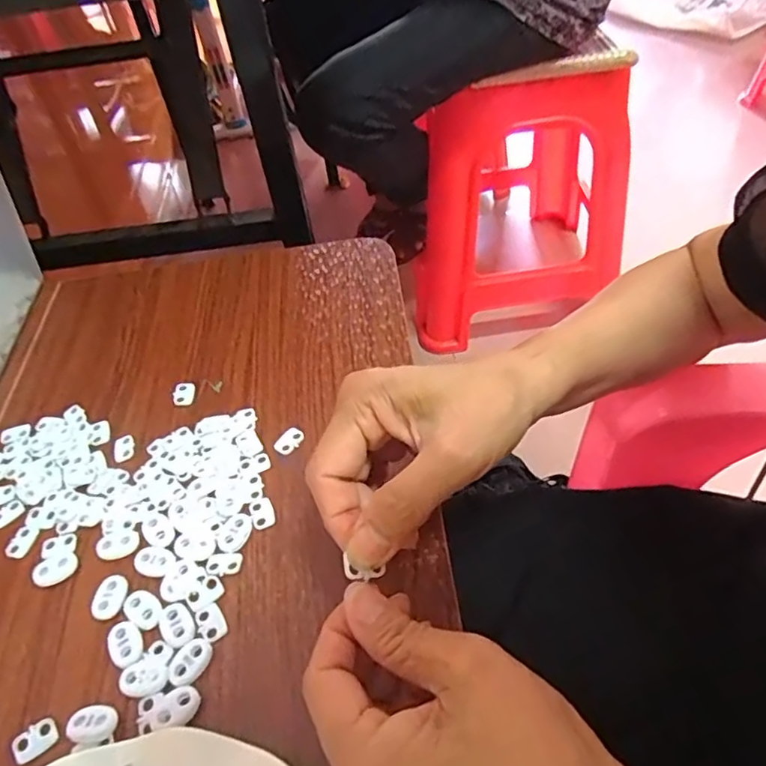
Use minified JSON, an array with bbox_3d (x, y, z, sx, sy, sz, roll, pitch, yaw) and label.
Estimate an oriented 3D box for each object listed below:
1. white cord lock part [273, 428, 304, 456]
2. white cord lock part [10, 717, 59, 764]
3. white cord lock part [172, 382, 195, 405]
[{"bbox_3d":[-0.059,0.035,0.367,0.014,0.004,0.019,33,59,29],"label":"white cord lock part"},{"bbox_3d":[-0.159,0.163,0.268,0.019,0.004,0.013,-33,54,-22],"label":"white cord lock part"},{"bbox_3d":[-0.136,0.007,0.402,0.015,0.004,0.018,-7,48,-1],"label":"white cord lock part"}]

